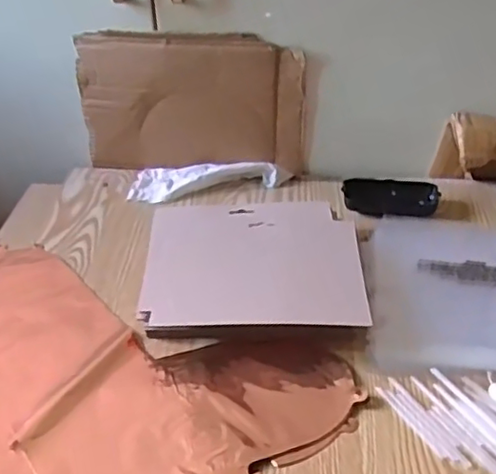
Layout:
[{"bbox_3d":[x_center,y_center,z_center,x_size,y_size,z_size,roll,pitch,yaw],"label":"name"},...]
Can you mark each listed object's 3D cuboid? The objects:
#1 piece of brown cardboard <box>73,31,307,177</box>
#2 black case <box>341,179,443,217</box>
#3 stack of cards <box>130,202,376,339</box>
[{"bbox_3d":[-0.069,-0.160,0.784,0.275,0.183,0.017,2,34,6],"label":"piece of brown cardboard"},{"bbox_3d":[0.168,-0.045,0.743,0.109,0.023,0.056,-1,34,2],"label":"black case"},{"bbox_3d":[0.006,0.032,0.622,0.204,0.039,0.180,0,34,4],"label":"stack of cards"}]

